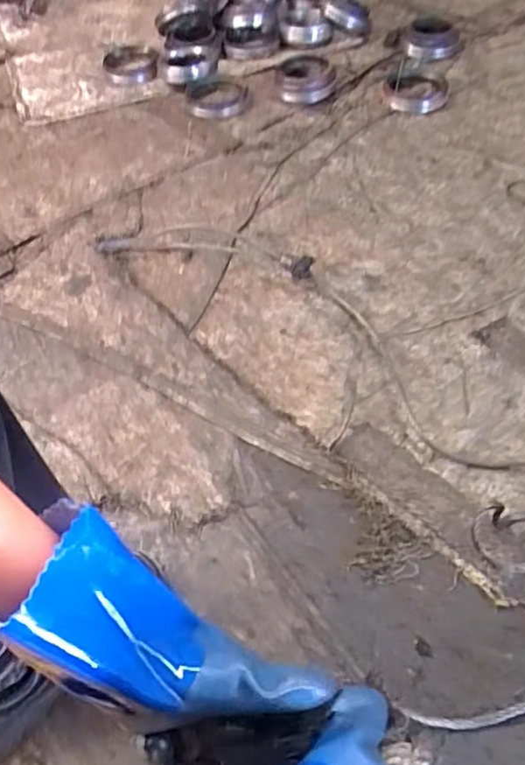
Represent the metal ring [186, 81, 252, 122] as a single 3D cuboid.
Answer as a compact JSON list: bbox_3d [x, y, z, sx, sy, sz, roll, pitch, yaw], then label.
[{"bbox_3d":[-0.112,-0.714,1.503,0.153,0.036,0.153,-2,52,2],"label":"metal ring"}]

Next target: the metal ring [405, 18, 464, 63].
[{"bbox_3d":[0.444,-0.879,1.536,0.144,0.056,0.144,5,54,8],"label":"metal ring"}]

